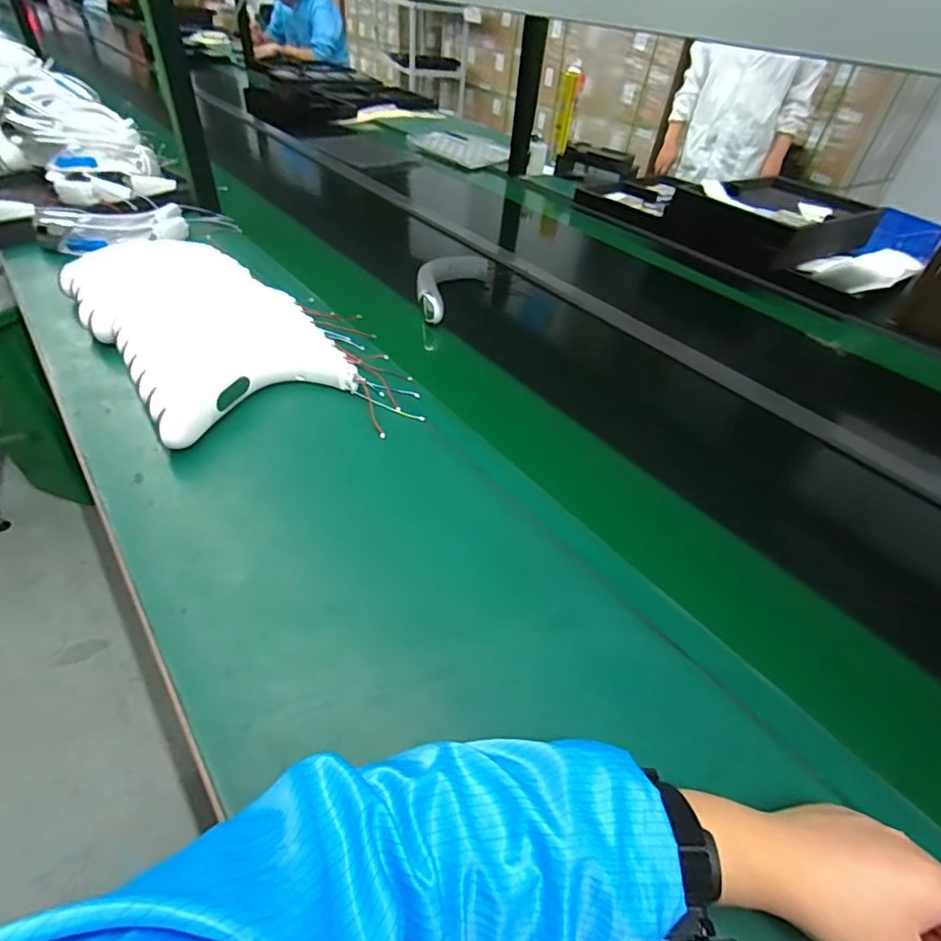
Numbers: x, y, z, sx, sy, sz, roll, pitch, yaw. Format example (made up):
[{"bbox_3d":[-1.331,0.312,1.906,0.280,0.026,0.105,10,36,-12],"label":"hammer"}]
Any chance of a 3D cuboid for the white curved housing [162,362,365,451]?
[{"bbox_3d":[-0.267,-0.105,0.635,0.232,0.039,0.104,-26,52,-29],"label":"white curved housing"}]

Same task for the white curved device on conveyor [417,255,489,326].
[{"bbox_3d":[-0.047,-0.332,0.909,0.088,0.042,0.217,20,45,14],"label":"white curved device on conveyor"}]

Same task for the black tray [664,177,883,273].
[{"bbox_3d":[0.717,-0.584,1.212,0.415,0.101,0.304,-24,51,-28],"label":"black tray"}]

